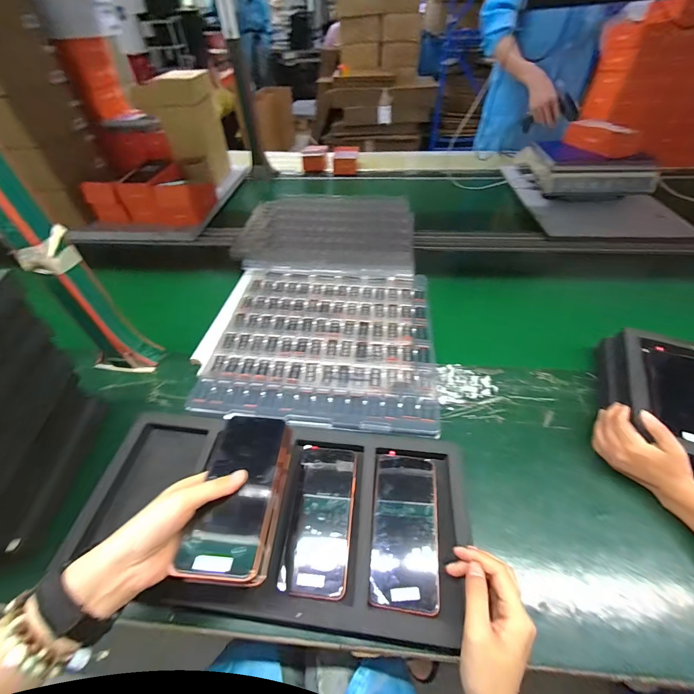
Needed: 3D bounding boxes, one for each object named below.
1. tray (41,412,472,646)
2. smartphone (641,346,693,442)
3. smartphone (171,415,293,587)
[{"bbox_3d":[-0.093,0.198,0.424,0.474,0.036,0.229,8,48,8],"label":"tray"},{"bbox_3d":[0.504,0.066,0.474,0.089,0.015,0.162,19,50,19],"label":"smartphone"},{"bbox_3d":[-0.112,0.152,0.352,0.082,0.015,0.171,6,42,-2],"label":"smartphone"}]

